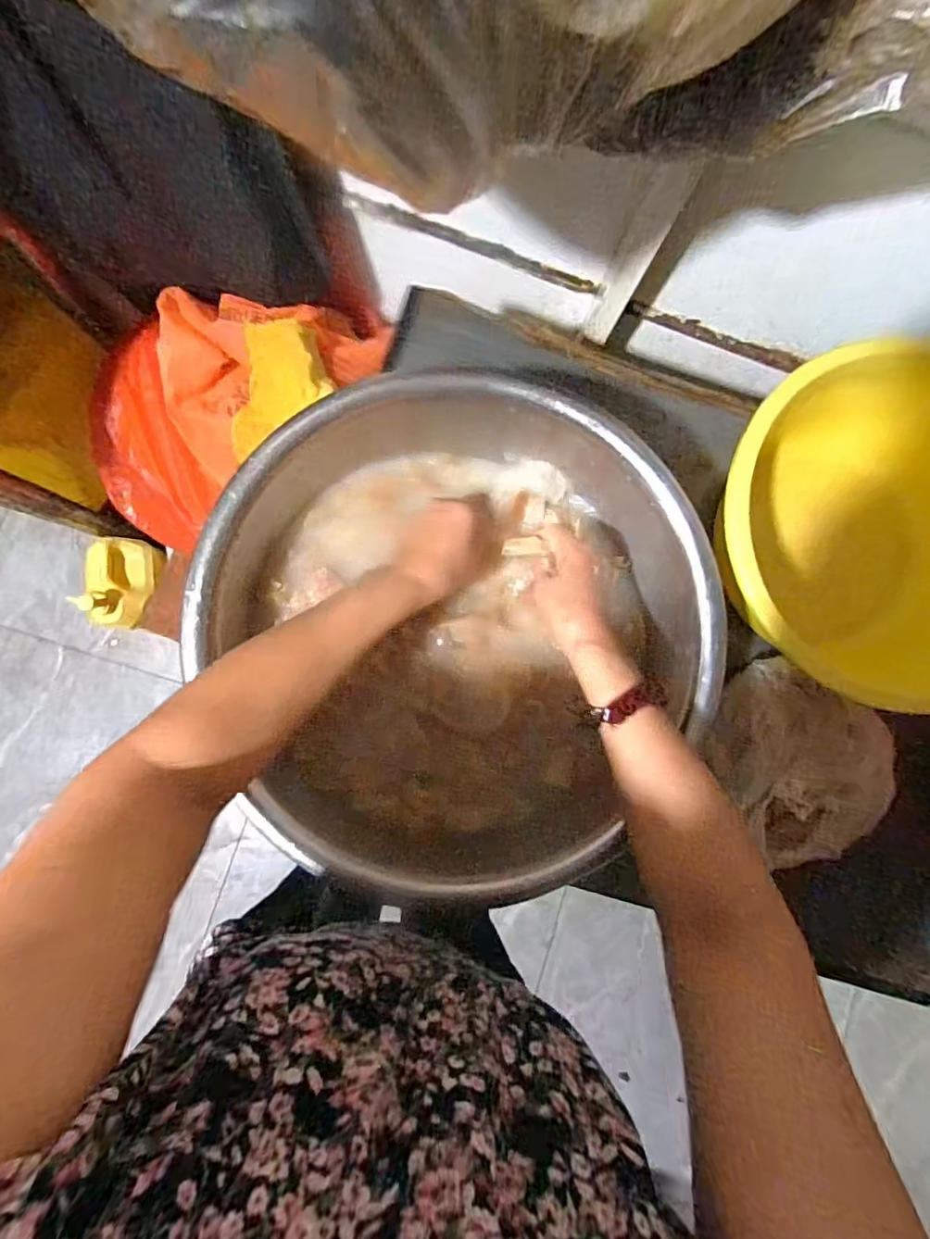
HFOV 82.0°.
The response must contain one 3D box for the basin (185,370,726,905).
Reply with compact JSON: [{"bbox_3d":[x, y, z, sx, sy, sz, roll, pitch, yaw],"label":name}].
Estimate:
[{"bbox_3d":[-0.012,0.006,0.505,0.417,0.137,0.425,1,84,-6],"label":"basin"}]

